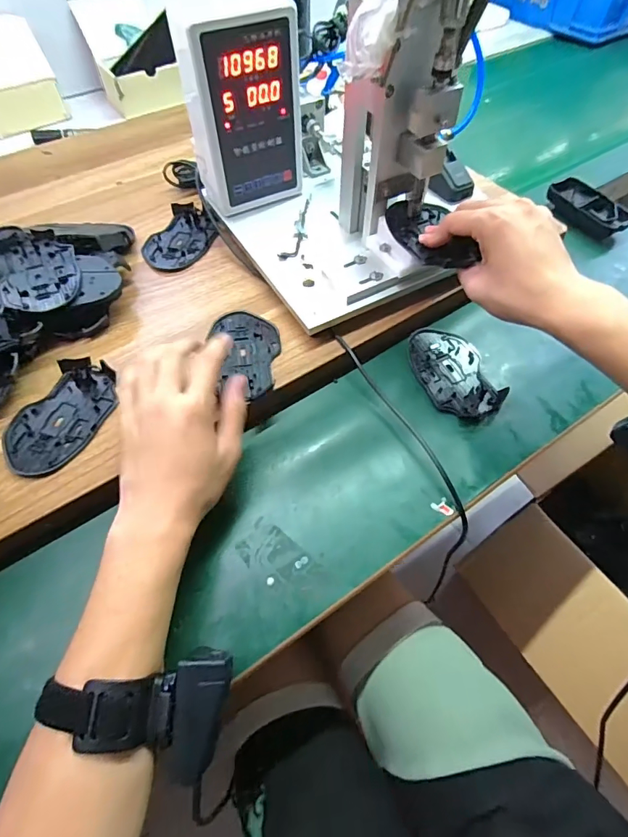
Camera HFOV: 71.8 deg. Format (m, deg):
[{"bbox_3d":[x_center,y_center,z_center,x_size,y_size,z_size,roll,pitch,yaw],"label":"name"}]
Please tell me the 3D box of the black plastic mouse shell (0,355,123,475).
[{"bbox_3d":[-0.224,-0.004,0.386,0.070,0.009,0.115,19,60,11],"label":"black plastic mouse shell"}]

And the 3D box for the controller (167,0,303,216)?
[{"bbox_3d":[-0.075,-0.327,0.461,0.114,0.176,0.068,-22,61,-14],"label":"controller"}]

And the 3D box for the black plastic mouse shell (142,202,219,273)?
[{"bbox_3d":[-0.162,-0.219,0.527,0.073,0.014,0.104,23,61,14],"label":"black plastic mouse shell"}]

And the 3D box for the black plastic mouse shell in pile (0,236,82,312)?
[{"bbox_3d":[-0.281,-0.146,0.442,0.077,0.011,0.109,-23,61,-14],"label":"black plastic mouse shell in pile"}]

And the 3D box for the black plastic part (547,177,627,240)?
[{"bbox_3d":[0.367,-0.280,0.583,0.047,0.034,0.108,-34,64,-20],"label":"black plastic part"}]

